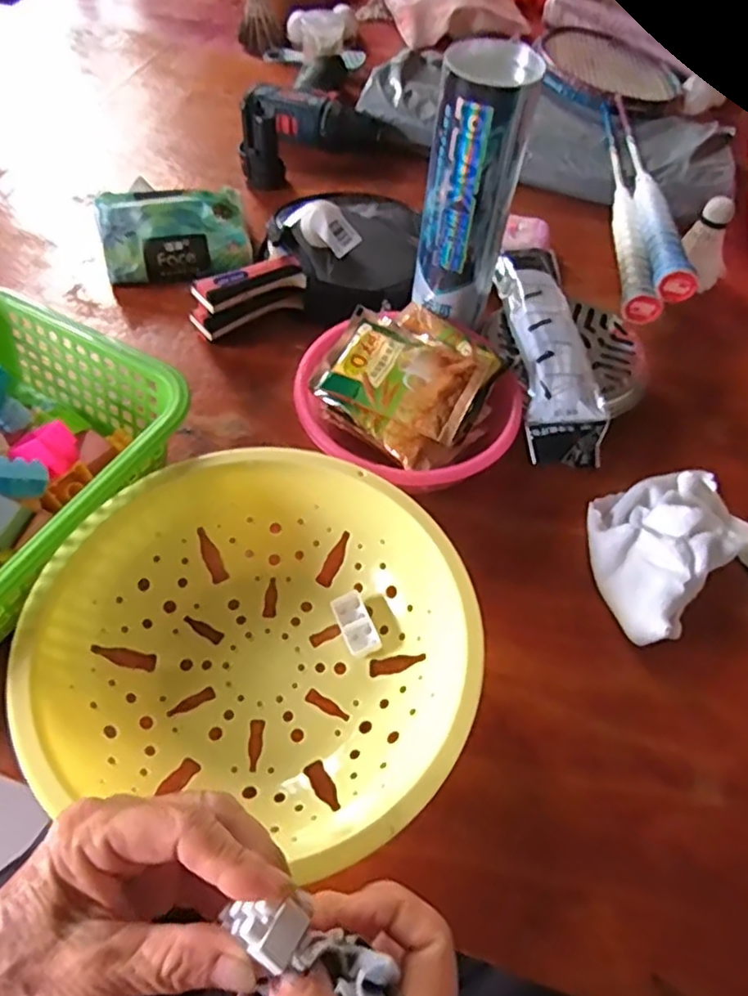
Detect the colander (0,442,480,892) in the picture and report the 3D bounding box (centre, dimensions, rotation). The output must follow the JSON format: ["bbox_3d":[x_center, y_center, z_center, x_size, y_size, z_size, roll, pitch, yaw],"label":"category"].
[{"bbox_3d":[-0.065,0.081,0.402,0.242,0.065,0.229,12,54,5],"label":"colander"}]

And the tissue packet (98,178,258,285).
[{"bbox_3d":[-0.186,-0.246,0.621,0.137,0.066,0.072,-3,54,-6],"label":"tissue packet"}]

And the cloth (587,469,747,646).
[{"bbox_3d":[0.209,0.022,0.471,0.164,0.047,0.098,-38,64,-26],"label":"cloth"}]

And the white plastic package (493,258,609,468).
[{"bbox_3d":[0.141,-0.123,0.537,0.060,0.026,0.224,0,55,-3],"label":"white plastic package"}]

